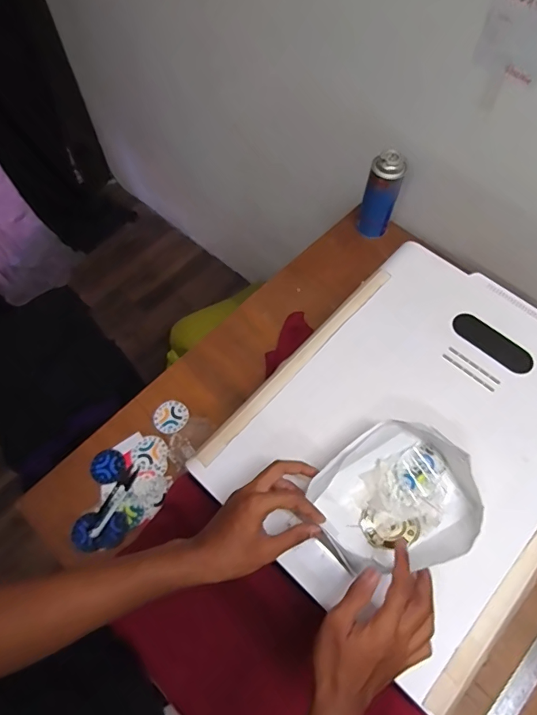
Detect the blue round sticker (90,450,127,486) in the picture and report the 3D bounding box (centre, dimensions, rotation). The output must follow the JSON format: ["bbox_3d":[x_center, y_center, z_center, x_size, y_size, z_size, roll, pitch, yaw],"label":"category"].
[{"bbox_3d":[-0.266,0.183,0.737,0.058,0.008,0.055,0,72,0],"label":"blue round sticker"}]

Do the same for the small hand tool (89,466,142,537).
[{"bbox_3d":[-0.247,0.227,0.707,0.028,0.006,0.119,21,65,10],"label":"small hand tool"}]

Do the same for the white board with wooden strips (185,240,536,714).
[{"bbox_3d":[0.209,0.091,0.593,0.400,0.029,0.503,40,70,18],"label":"white board with wooden strips"}]

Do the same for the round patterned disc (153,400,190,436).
[{"bbox_3d":[-0.169,0.104,0.772,0.061,0.007,0.055,-40,82,-16],"label":"round patterned disc"}]

